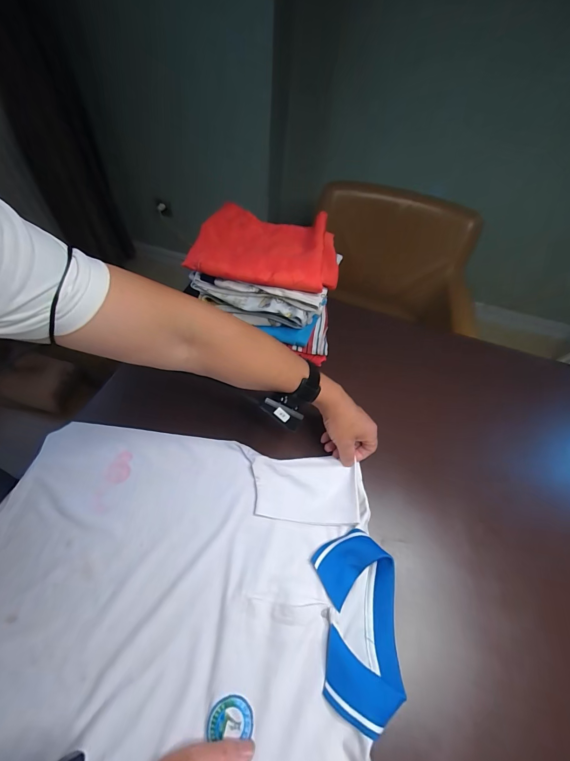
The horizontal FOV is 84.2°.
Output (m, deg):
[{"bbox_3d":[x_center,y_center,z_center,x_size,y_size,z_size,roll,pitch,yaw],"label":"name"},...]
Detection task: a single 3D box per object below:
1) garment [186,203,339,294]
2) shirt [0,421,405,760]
[{"bbox_3d":[-0.031,-0.251,0.576,0.262,0.045,0.186,9,56,2],"label":"garment"},{"bbox_3d":[-0.150,0.292,0.429,0.578,0.020,0.440,10,56,3],"label":"shirt"}]

